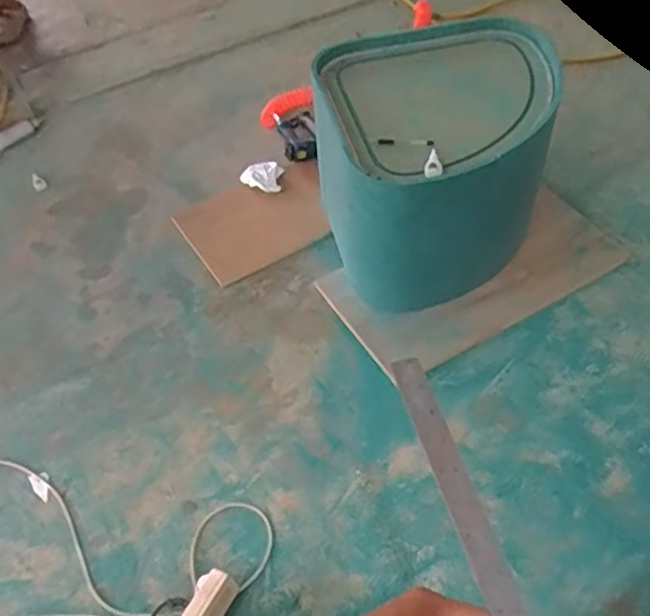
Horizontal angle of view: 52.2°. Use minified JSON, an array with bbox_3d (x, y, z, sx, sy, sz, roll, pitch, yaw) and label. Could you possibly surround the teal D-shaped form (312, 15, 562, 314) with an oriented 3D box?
[{"bbox_3d":[0.287,-0.382,1.704,0.566,0.432,0.662,-14,50,-7],"label":"teal D-shaped form"}]

